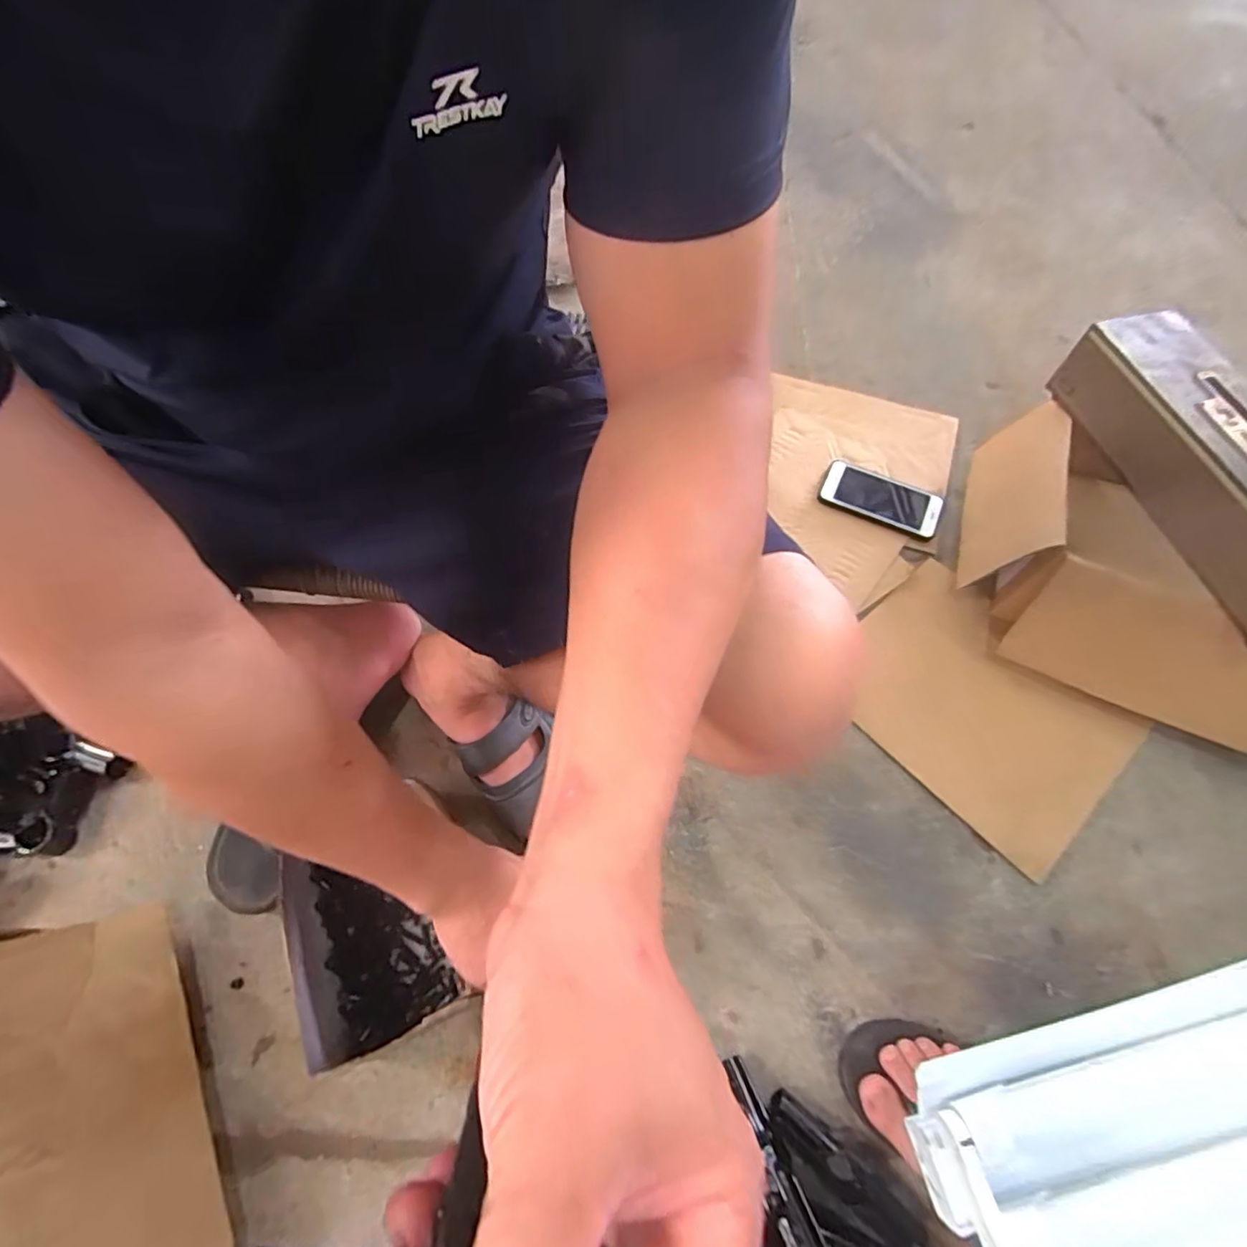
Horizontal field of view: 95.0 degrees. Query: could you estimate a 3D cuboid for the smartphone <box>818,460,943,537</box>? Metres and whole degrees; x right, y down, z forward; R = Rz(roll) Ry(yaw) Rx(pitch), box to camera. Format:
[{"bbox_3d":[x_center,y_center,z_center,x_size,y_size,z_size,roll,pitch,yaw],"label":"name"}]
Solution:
[{"bbox_3d":[0.351,-0.173,0.781,0.153,0.016,0.078,24,65,11],"label":"smartphone"}]

